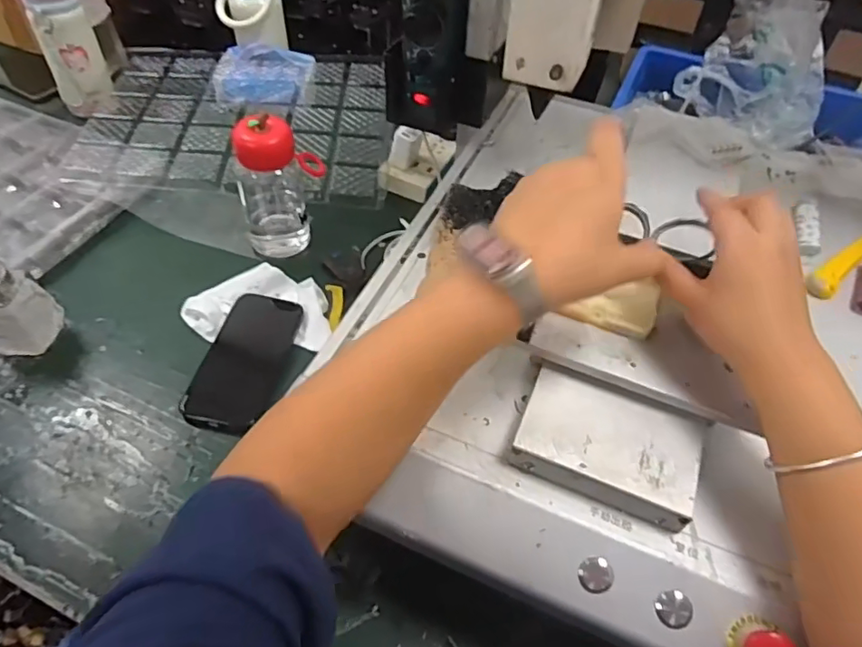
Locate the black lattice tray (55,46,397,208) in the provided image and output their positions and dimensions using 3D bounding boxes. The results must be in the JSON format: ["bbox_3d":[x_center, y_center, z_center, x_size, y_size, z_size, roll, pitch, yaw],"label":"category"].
[{"bbox_3d":[-0.274,-0.309,0.830,0.415,0.022,0.317,0,51,-3],"label":"black lattice tray"}]

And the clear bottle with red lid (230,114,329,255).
[{"bbox_3d":[-0.186,-0.164,0.686,0.090,0.177,0.084,-28,58,-24],"label":"clear bottle with red lid"}]

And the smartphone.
[{"bbox_3d":[-0.199,0.040,0.608,0.087,0.015,0.163,12,52,6],"label":"smartphone"}]

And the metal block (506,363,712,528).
[{"bbox_3d":[0.122,0.084,0.391,0.118,0.020,0.083,20,53,12],"label":"metal block"}]

